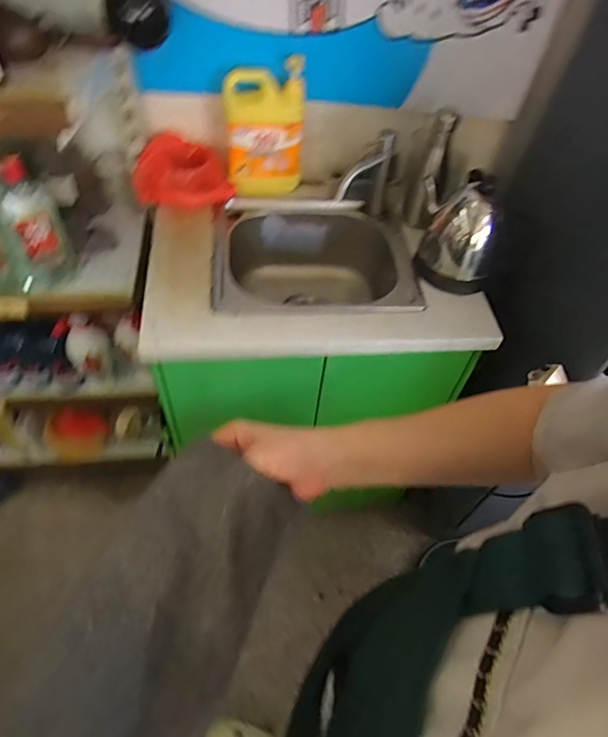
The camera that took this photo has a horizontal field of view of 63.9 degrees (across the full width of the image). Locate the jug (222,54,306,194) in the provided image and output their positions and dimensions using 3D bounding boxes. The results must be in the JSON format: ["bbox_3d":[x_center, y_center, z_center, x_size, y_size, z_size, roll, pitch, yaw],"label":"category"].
[{"bbox_3d":[-0.080,-0.476,0.986,0.153,0.234,0.070,-2,54,-7],"label":"jug"}]

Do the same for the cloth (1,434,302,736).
[{"bbox_3d":[-0.094,0.183,0.337,0.132,0.039,0.241,41,63,-19],"label":"cloth"}]

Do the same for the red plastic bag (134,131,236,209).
[{"bbox_3d":[-0.251,-0.405,1.006,0.190,0.083,0.165,-14,56,-15],"label":"red plastic bag"}]

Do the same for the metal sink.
[{"bbox_3d":[0.011,-0.177,1.022,0.379,0.199,0.342,0,53,-6],"label":"metal sink"}]

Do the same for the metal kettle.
[{"bbox_3d":[0.278,-0.248,0.870,0.134,0.169,0.148,7,53,0],"label":"metal kettle"}]

